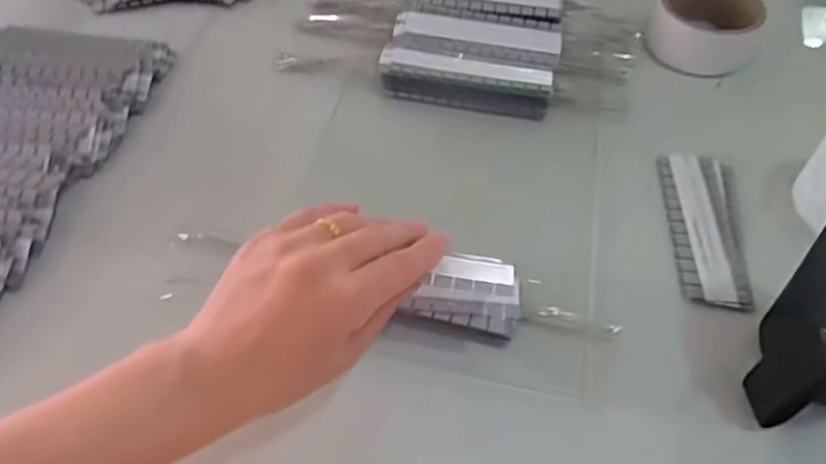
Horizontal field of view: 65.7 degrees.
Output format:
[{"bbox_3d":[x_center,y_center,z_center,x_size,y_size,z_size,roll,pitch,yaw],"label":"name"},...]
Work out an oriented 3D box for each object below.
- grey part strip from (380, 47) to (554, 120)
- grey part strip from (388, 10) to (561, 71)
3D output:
[{"bbox_3d":[0.041,-0.118,0.501,0.131,0.019,0.042,11,54,6],"label":"grey part strip"},{"bbox_3d":[0.052,-0.152,0.520,0.133,0.019,0.040,11,54,6],"label":"grey part strip"}]

